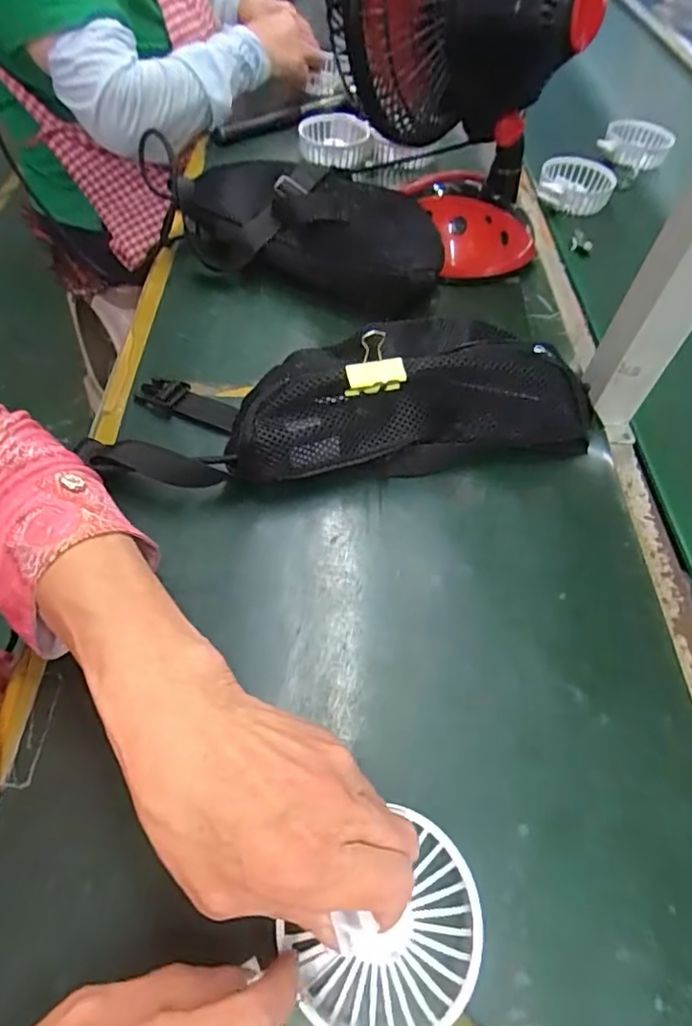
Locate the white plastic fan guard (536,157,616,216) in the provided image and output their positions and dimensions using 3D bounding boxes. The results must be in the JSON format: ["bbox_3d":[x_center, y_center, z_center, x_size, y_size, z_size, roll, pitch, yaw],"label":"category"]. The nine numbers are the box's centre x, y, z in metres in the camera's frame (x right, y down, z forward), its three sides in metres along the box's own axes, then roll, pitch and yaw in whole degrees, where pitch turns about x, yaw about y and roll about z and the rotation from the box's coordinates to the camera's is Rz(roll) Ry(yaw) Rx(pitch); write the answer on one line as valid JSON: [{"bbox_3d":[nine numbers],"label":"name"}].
[{"bbox_3d":[0.281,-0.401,0.692,0.086,0.036,0.093,16,56,8],"label":"white plastic fan guard"}]

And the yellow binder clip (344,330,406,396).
[{"bbox_3d":[0.020,-0.098,0.395,0.040,0.057,0.017,-2,53,-6],"label":"yellow binder clip"}]

